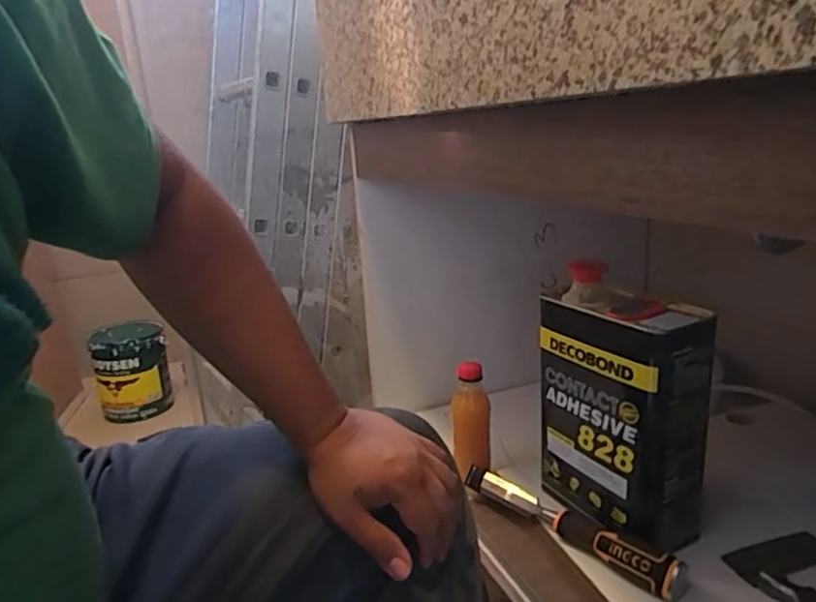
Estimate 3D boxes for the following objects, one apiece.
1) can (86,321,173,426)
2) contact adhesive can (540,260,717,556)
[{"bbox_3d":[-0.667,0.164,1.440,0.163,0.202,0.143,-11,18,-22],"label":"can"},{"bbox_3d":[0.220,0.117,0.635,0.085,0.248,0.174,-13,19,-27],"label":"contact adhesive can"}]

